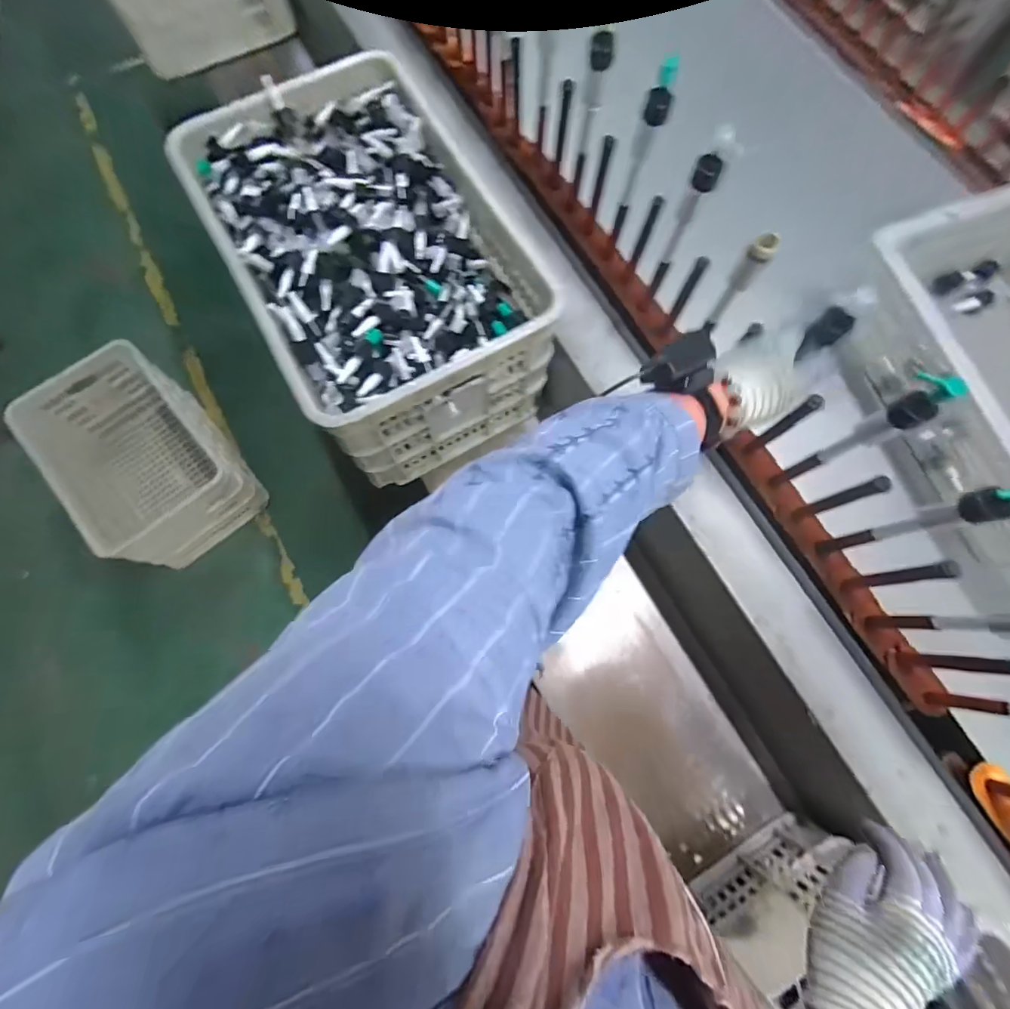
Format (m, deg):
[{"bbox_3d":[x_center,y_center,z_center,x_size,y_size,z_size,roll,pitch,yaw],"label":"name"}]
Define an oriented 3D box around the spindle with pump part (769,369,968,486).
[{"bbox_3d":[0.360,-0.067,0.495,0.026,0.241,0.030,-41,80,-10],"label":"spindle with pump part"}]

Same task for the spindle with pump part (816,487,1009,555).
[{"bbox_3d":[0.405,0.021,0.478,0.023,0.247,0.026,-15,77,-4],"label":"spindle with pump part"}]

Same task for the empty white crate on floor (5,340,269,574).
[{"bbox_3d":[-1.040,-0.113,1.348,0.415,0.274,0.532,-40,80,-9],"label":"empty white crate on floor"}]

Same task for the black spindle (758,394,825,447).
[{"bbox_3d":[0.335,-0.098,0.554,0.012,0.116,0.016,-35,79,-8],"label":"black spindle"}]

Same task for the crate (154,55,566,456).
[{"bbox_3d":[-0.193,-0.357,0.691,0.344,0.169,0.506,-29,78,-7],"label":"crate"}]

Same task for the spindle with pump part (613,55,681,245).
[{"bbox_3d":[0.164,-0.415,0.567,0.025,0.206,0.028,9,76,1],"label":"spindle with pump part"}]

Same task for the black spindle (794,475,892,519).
[{"bbox_3d":[0.386,-0.005,0.542,0.018,0.133,0.015,-25,78,-6],"label":"black spindle"}]

